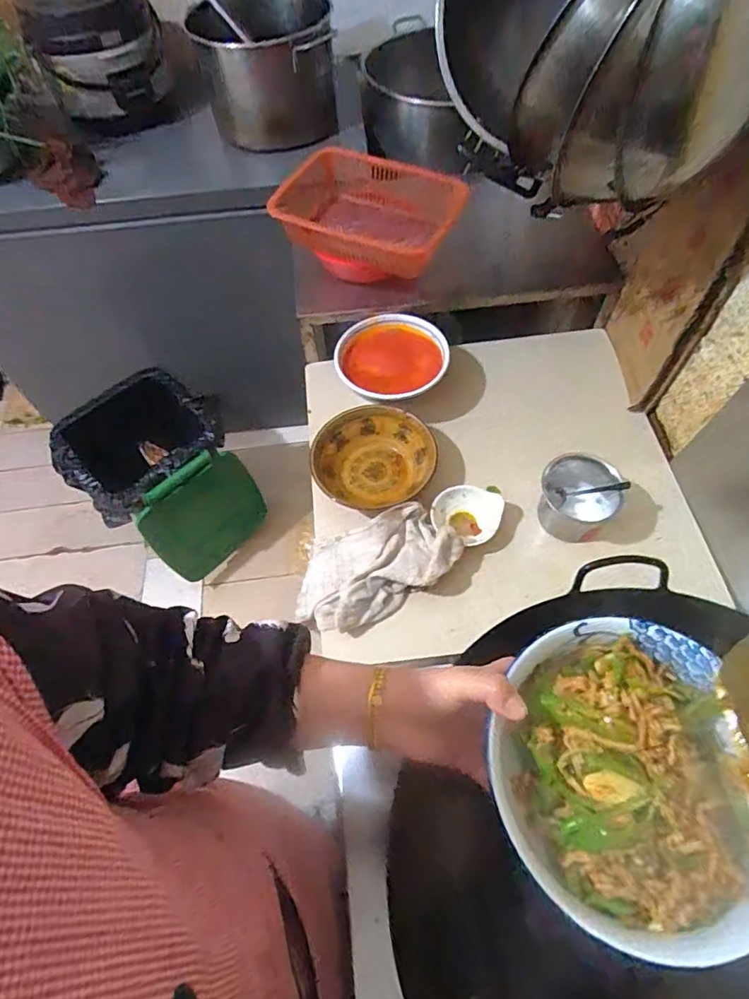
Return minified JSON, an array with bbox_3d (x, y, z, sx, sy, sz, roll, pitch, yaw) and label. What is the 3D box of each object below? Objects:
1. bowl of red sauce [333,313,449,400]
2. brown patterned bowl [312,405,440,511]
[{"bbox_3d":[0.032,-0.240,0.927,0.199,0.063,0.167,-6,61,0],"label":"bowl of red sauce"},{"bbox_3d":[-0.002,-0.074,0.902,0.207,0.070,0.158,-7,61,0],"label":"brown patterned bowl"}]

